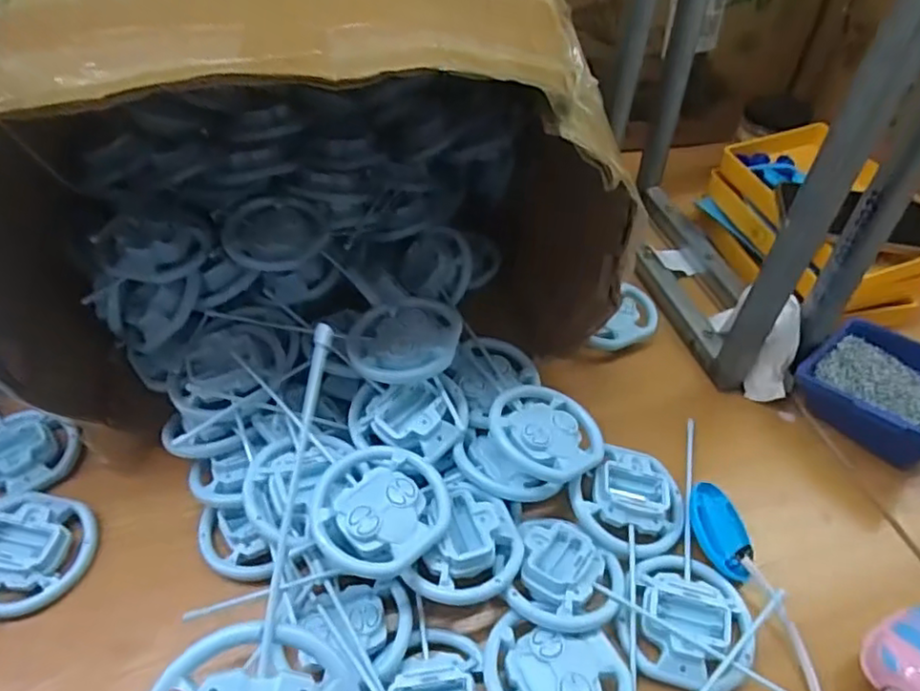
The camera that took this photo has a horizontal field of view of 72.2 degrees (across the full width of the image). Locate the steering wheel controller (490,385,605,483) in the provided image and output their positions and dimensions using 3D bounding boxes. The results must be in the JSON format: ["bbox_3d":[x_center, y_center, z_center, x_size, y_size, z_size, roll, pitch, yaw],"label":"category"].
[{"bbox_3d":[0.074,0.073,0.546,0.096,0.017,0.096,10,41,-9],"label":"steering wheel controller"}]

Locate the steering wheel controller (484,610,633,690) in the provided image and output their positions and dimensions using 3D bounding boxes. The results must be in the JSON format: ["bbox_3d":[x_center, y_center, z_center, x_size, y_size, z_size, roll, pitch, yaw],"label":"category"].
[{"bbox_3d":[0.068,0.236,0.441,0.100,0.019,0.081,6,49,5],"label":"steering wheel controller"}]

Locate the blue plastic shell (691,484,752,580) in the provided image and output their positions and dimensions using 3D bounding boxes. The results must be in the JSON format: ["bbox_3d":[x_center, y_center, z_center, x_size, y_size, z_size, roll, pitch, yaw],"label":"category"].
[{"bbox_3d":[0.215,0.152,0.521,0.042,0.013,0.079,-5,49,-5],"label":"blue plastic shell"}]

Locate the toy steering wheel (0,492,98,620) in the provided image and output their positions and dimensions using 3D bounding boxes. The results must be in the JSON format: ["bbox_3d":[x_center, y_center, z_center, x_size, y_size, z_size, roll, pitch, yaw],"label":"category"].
[{"bbox_3d":[-0.375,0.222,0.471,0.095,0.031,0.239,10,49,8],"label":"toy steering wheel"}]

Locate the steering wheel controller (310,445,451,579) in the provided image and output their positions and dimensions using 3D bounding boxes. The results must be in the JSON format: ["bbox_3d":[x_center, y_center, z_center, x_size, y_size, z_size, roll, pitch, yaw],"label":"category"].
[{"bbox_3d":[-0.059,0.124,0.482,0.097,0.022,0.096,0,48,-1],"label":"steering wheel controller"}]

